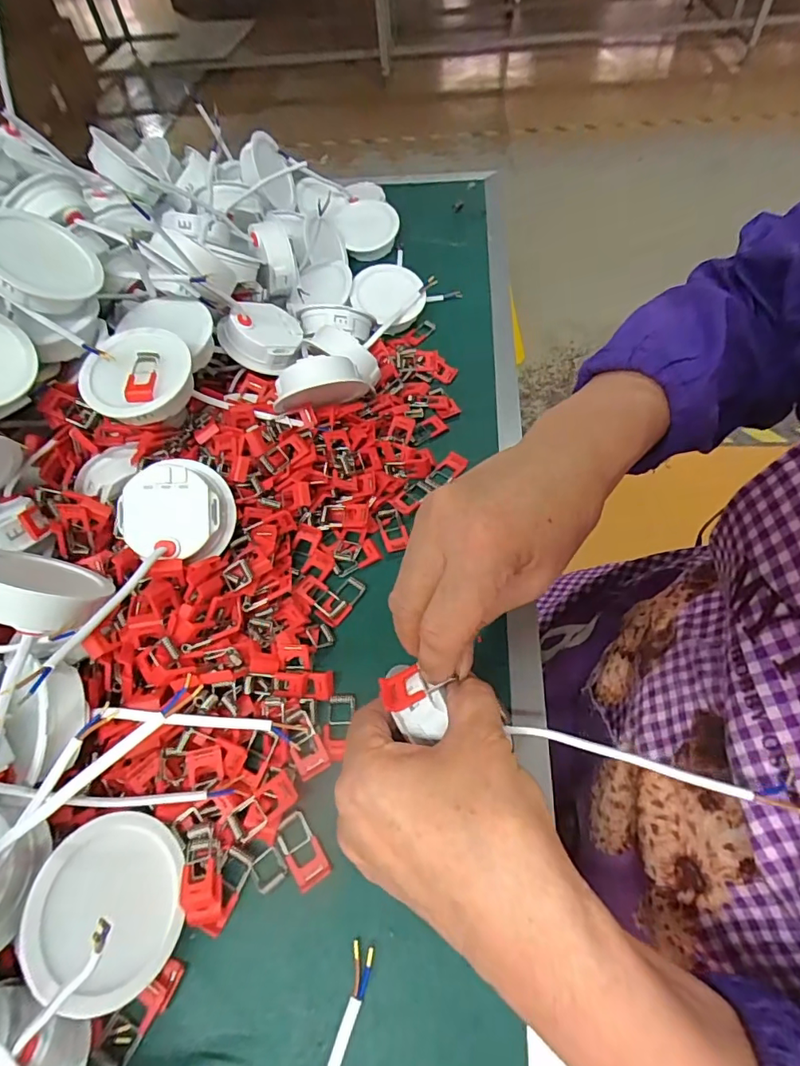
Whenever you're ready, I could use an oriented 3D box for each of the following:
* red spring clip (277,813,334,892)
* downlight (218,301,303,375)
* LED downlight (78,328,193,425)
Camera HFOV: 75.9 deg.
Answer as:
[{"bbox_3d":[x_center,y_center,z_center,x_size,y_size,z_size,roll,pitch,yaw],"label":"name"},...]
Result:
[{"bbox_3d":[-0.051,0.166,0.268,0.019,0.004,0.035,-31,60,-16],"label":"red spring clip"},{"bbox_3d":[-0.115,-0.164,0.428,0.062,0.029,0.059,0,62,-35],"label":"downlight"},{"bbox_3d":[-0.175,-0.105,0.348,0.069,0.029,0.067,-25,71,-10],"label":"LED downlight"}]

